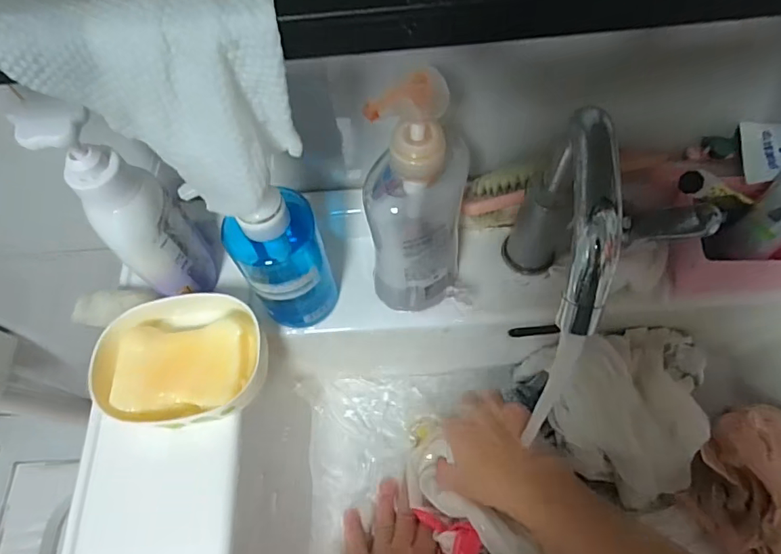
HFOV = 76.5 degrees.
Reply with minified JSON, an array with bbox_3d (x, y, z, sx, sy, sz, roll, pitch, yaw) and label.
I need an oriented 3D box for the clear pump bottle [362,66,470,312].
[{"bbox_3d":[0.021,-0.049,0.361,0.073,0.227,0.072,2,64,4],"label":"clear pump bottle"}]

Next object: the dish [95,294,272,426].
[{"bbox_3d":[-0.175,0.069,0.423,0.132,0.046,0.110,-6,64,0],"label":"dish"}]

